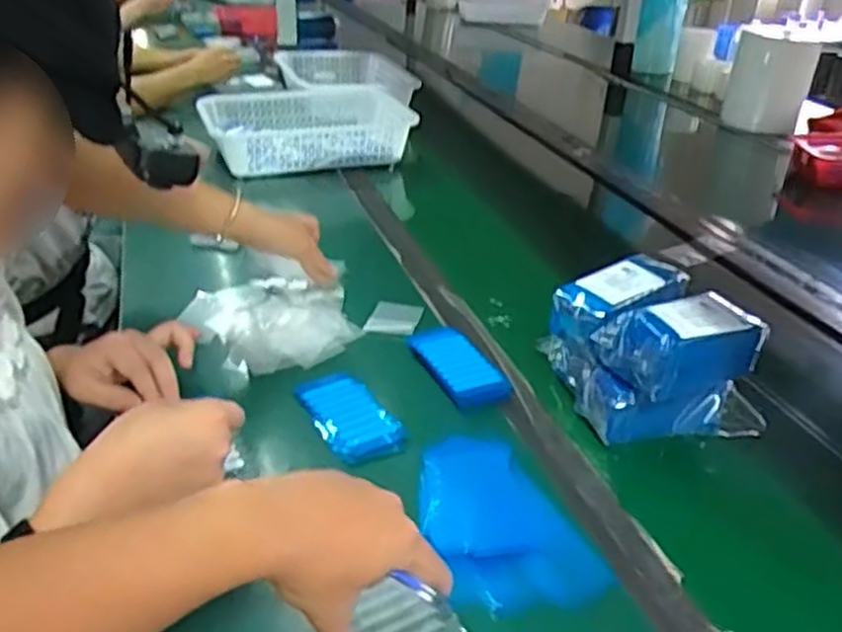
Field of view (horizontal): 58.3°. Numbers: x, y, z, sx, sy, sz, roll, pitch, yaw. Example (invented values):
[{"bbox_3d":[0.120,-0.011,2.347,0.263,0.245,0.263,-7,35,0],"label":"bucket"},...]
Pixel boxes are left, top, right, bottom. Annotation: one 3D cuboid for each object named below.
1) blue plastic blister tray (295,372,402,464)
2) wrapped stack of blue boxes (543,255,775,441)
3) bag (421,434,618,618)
[{"bbox_3d":[-0.064,0.089,0.702,0.072,0.017,0.118,-13,33,-27],"label":"blue plastic blister tray"},{"bbox_3d":[0.217,0.035,0.705,0.141,0.116,0.159,-12,33,-26],"label":"wrapped stack of blue boxes"},{"bbox_3d":[0.060,0.155,0.588,0.115,0.014,0.178,-6,31,-16],"label":"bag"}]

